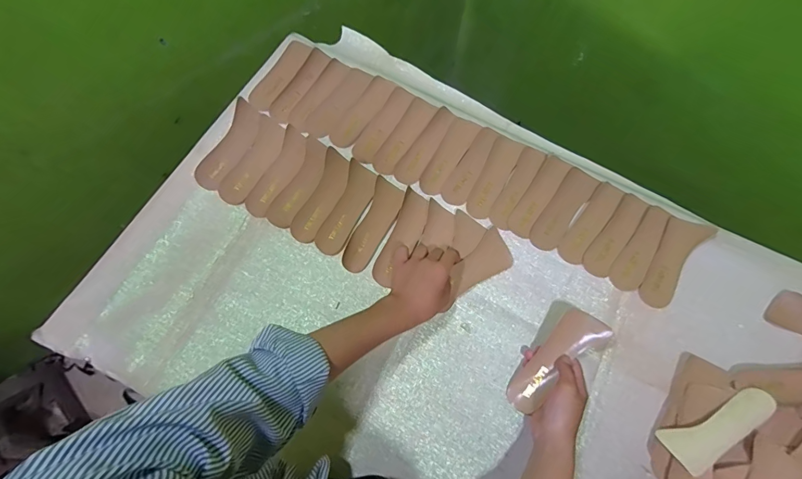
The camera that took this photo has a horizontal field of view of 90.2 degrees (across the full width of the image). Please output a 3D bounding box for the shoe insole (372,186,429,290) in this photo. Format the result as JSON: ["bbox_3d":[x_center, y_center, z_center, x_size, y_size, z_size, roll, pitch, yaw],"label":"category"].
[{"bbox_3d":[0.002,-0.001,0.587,0.044,0.014,0.146,23,70,7],"label":"shoe insole"}]

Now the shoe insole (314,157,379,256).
[{"bbox_3d":[-0.081,-0.047,0.608,0.048,0.014,0.147,22,70,6],"label":"shoe insole"}]

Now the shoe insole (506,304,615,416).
[{"bbox_3d":[0.194,0.155,0.507,0.051,0.025,0.149,42,96,14],"label":"shoe insole"}]

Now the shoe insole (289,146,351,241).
[{"bbox_3d":[-0.120,-0.066,0.612,0.048,0.010,0.150,23,70,7],"label":"shoe insole"}]

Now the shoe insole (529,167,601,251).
[{"bbox_3d":[0.251,-0.046,0.620,0.046,0.009,0.146,35,72,11],"label":"shoe insole"}]

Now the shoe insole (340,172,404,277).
[{"bbox_3d":[-0.040,-0.020,0.591,0.047,0.008,0.145,23,70,7],"label":"shoe insole"}]

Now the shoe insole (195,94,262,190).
[{"bbox_3d":[-0.268,-0.148,0.632,0.052,0.005,0.156,24,74,-4],"label":"shoe insole"}]

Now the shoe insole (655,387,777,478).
[{"bbox_3d":[0.408,0.240,0.504,0.151,0.006,0.054,-22,72,-10],"label":"shoe insole"}]

